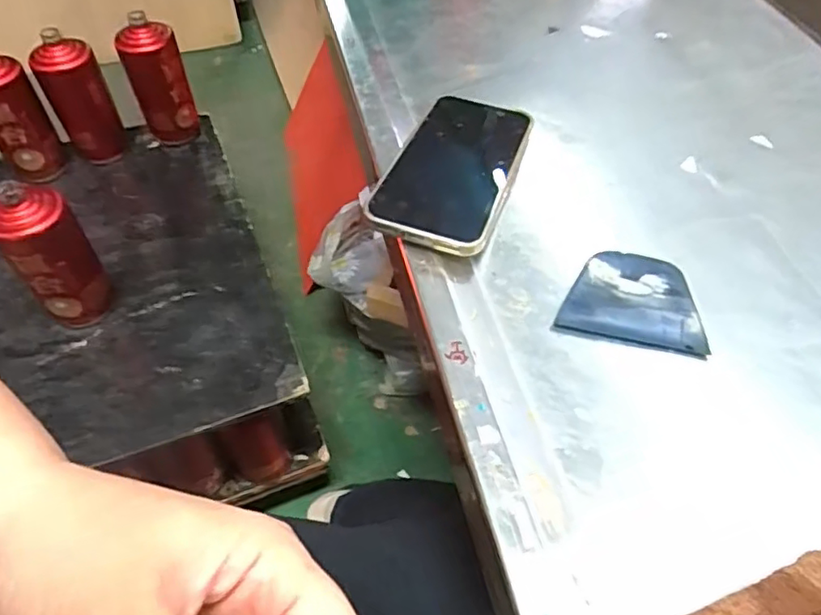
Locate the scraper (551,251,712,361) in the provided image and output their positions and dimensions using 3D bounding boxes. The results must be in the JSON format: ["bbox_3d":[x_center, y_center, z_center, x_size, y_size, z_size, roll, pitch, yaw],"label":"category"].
[{"bbox_3d":[0.125,-0.004,0.345,0.077,0.011,0.060,12,51,6],"label":"scraper"}]

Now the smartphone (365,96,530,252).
[{"bbox_3d":[0.032,-0.095,0.405,0.076,0.011,0.158,19,49,10],"label":"smartphone"}]

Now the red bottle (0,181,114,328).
[{"bbox_3d":[-0.397,-0.047,0.693,0.079,0.187,0.066,-29,58,-20],"label":"red bottle"}]

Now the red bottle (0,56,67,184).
[{"bbox_3d":[-0.546,-0.258,0.847,0.077,0.165,0.064,-22,56,-15],"label":"red bottle"}]

